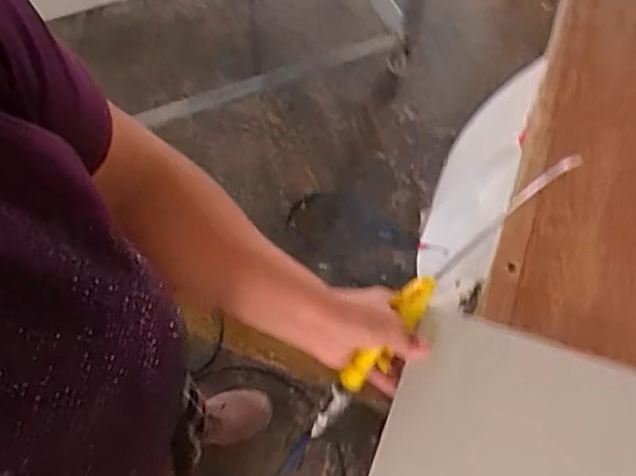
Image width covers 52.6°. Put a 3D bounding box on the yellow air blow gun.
[{"bbox_3d":[0.137,0.034,0.658,0.028,0.074,0.416,40,71,22],"label":"yellow air blow gun"}]

